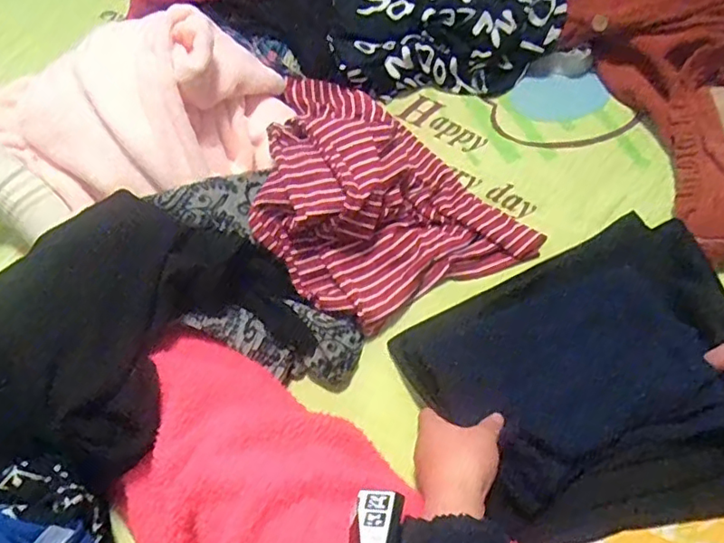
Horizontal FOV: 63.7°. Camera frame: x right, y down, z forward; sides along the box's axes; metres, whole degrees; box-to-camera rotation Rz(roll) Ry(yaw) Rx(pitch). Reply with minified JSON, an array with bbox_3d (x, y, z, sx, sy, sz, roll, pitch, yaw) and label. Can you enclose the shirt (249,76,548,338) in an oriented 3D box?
[{"bbox_3d":[-0.004,-0.092,0.628,0.241,0.101,0.326,-38,63,-18],"label":"shirt"}]

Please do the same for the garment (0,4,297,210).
[{"bbox_3d":[-0.262,-0.171,0.626,0.334,0.129,0.191,-3,58,2],"label":"garment"}]

